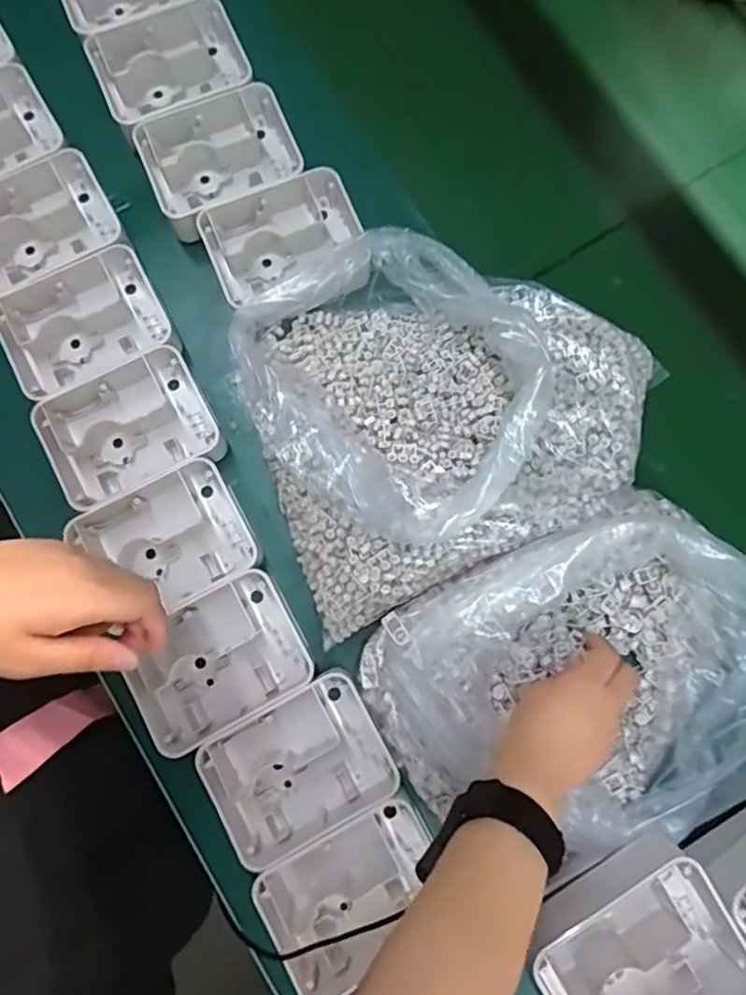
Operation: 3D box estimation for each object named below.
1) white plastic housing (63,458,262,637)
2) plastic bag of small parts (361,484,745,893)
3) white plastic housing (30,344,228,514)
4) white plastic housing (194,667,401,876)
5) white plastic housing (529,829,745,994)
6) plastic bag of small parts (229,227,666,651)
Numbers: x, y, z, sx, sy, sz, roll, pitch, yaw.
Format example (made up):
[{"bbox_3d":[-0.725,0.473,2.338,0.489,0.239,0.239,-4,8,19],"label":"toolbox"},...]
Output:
[{"bbox_3d":[-0.165,0.035,0.489,0.124,0.040,0.100,-28,81,-6],"label":"white plastic housing"},{"bbox_3d":[0.149,0.139,0.439,0.274,0.084,0.212,-26,81,-5],"label":"plastic bag of small parts"},{"bbox_3d":[-0.198,-0.053,0.504,0.129,0.039,0.100,-27,81,-5],"label":"white plastic housing"},{"bbox_3d":[-0.057,0.204,0.466,0.127,0.039,0.099,-28,81,-5],"label":"white plastic housing"},{"bbox_3d":[0.171,0.298,0.410,0.132,0.050,0.105,-32,82,-6],"label":"white plastic housing"},{"bbox_3d":[0.068,-0.075,0.481,0.321,0.127,0.273,-20,81,-4],"label":"plastic bag of small parts"}]

